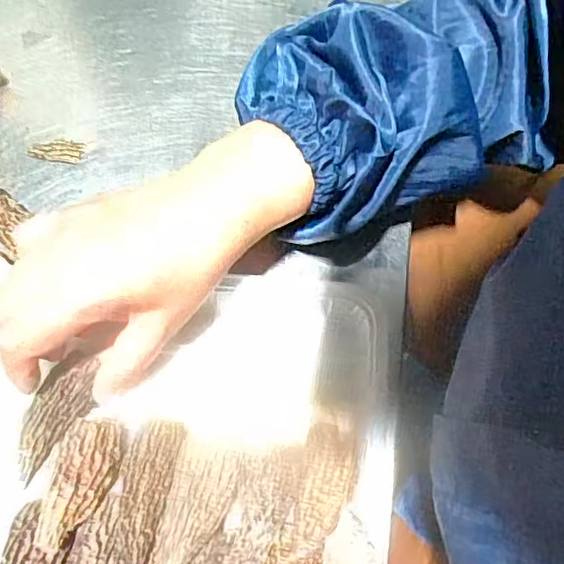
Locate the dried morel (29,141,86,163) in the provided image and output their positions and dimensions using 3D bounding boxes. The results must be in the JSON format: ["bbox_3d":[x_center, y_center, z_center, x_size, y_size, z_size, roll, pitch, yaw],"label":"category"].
[{"bbox_3d":[-0.157,-0.092,0.391,0.038,0.004,0.016,4,73,1],"label":"dried morel"}]

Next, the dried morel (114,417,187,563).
[{"bbox_3d":[-0.071,0.108,0.293,0.025,0.012,0.072,8,58,2],"label":"dried morel"}]

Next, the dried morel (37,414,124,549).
[{"bbox_3d":[-0.106,0.102,0.293,0.032,0.014,0.069,14,49,4],"label":"dried morel"}]

